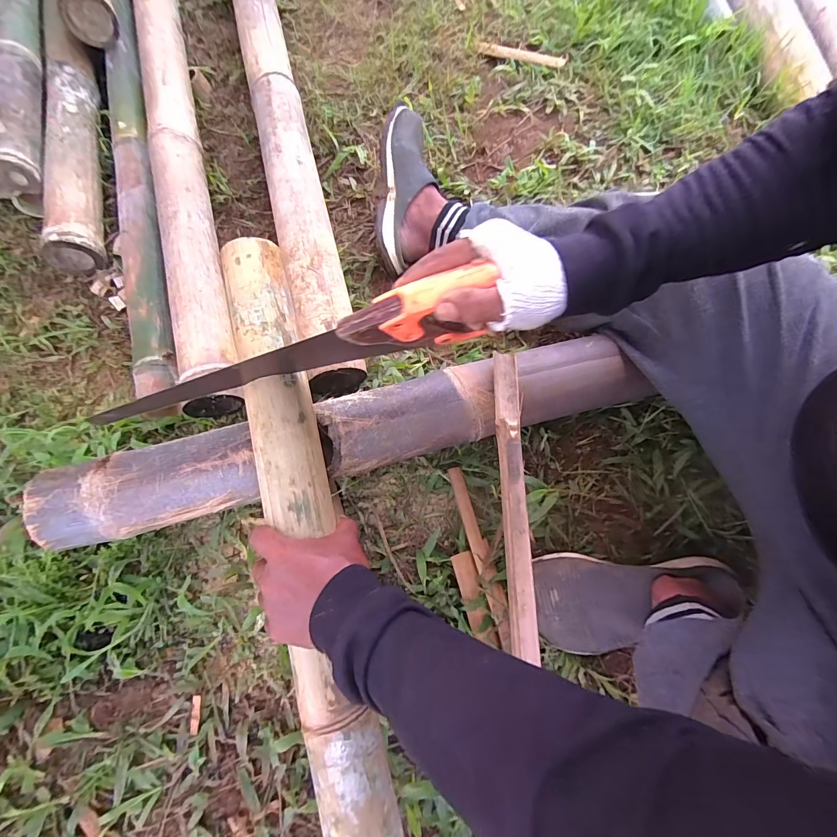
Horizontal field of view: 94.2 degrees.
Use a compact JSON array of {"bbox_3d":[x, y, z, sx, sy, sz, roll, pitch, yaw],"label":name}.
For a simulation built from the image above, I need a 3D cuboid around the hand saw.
[{"bbox_3d":[-0.096,-0.053,0.376,0.352,0.087,0.045,-15,72,15],"label":"hand saw"}]

